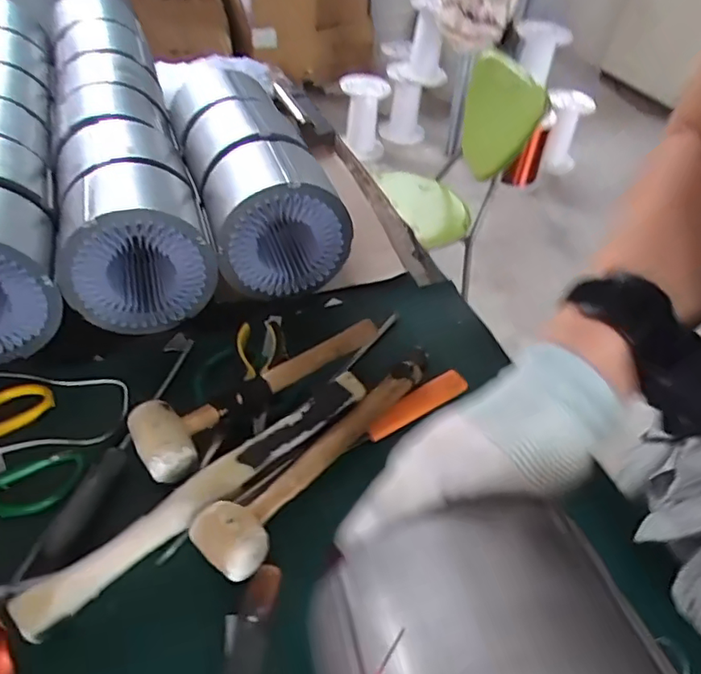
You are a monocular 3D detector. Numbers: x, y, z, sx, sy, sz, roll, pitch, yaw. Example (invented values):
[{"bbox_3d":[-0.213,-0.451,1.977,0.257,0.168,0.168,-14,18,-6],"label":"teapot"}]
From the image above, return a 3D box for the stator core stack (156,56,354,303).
[{"bbox_3d":[-0.129,-0.218,0.757,0.157,0.148,0.364,-12,48,-17],"label":"stator core stack"}]

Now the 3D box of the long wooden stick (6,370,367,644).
[{"bbox_3d":[-0.114,0.120,0.471,0.318,0.029,0.028,-31,56,-31],"label":"long wooden stick"}]

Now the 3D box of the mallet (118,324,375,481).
[{"bbox_3d":[-0.085,0.052,0.561,0.258,0.059,0.083,-26,54,-28],"label":"mallet"}]

